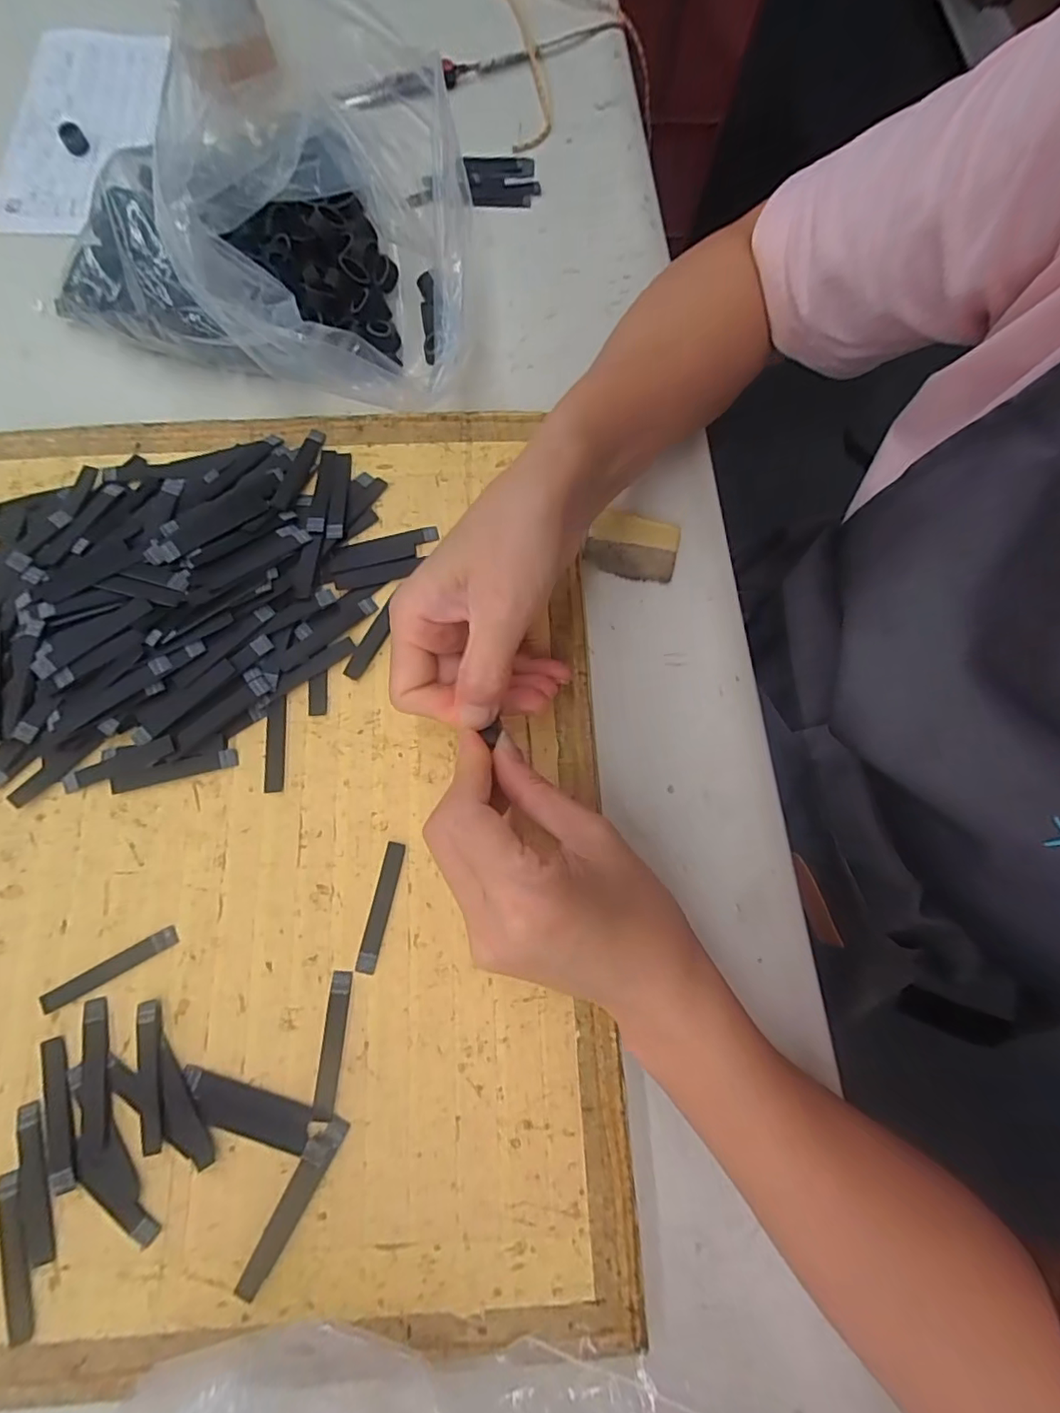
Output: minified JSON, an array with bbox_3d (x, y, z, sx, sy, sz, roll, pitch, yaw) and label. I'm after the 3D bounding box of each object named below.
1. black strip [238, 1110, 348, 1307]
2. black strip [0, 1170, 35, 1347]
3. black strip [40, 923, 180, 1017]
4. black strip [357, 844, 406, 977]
[{"bbox_3d":[-0.102,0.212,0.239,0.012,0.004,0.069,29,76,6],"label":"black strip"},{"bbox_3d":[-0.215,0.228,0.233,0.012,0.004,0.060,-20,77,-7],"label":"black strip"},{"bbox_3d":[-0.196,0.122,0.260,0.062,0.004,0.009,-28,78,-9],"label":"black strip"},{"bbox_3d":[-0.072,0.097,0.271,0.009,0.004,0.060,11,75,1],"label":"black strip"}]

